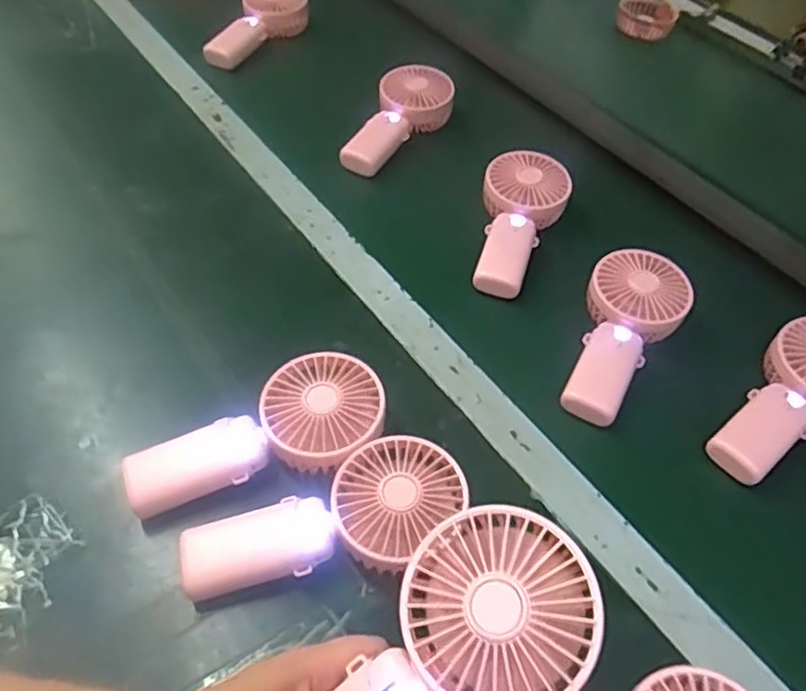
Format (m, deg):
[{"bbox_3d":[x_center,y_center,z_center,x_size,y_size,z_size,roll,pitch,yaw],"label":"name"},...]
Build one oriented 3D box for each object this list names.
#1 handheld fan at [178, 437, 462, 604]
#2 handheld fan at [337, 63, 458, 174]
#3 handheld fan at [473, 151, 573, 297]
[{"bbox_3d":[-0.048,0.122,0.417,0.180,0.044,0.084,-19,55,-20],"label":"handheld fan"},{"bbox_3d":[-0.001,-0.256,0.736,0.088,0.051,0.164,18,51,9],"label":"handheld fan"},{"bbox_3d":[0.114,-0.123,0.648,0.082,0.032,0.180,16,64,9],"label":"handheld fan"}]

